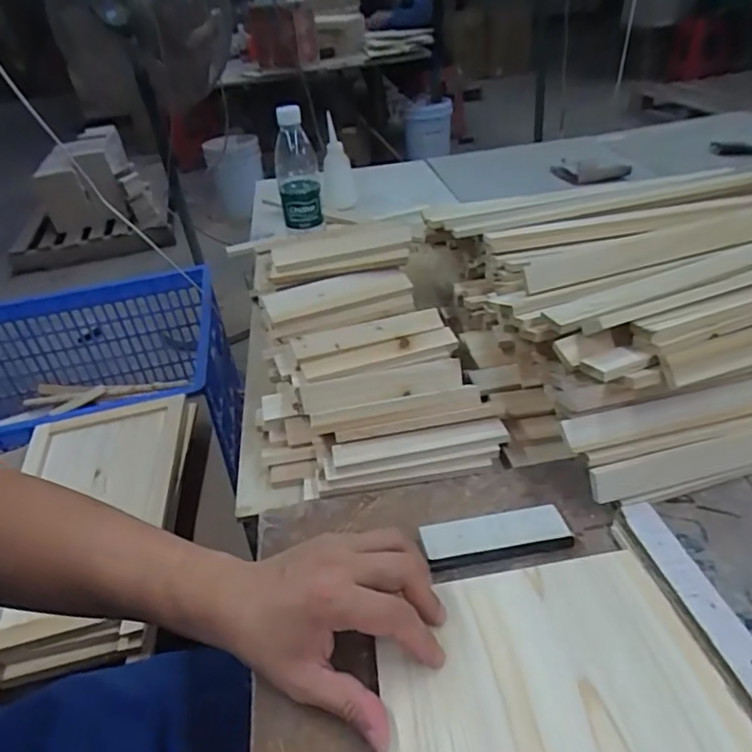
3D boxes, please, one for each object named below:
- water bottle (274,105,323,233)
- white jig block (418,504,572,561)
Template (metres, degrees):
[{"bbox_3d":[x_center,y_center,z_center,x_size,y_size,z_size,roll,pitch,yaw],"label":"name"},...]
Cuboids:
[{"bbox_3d":[-0.117,-0.303,0.810,0.060,0.171,0.060,-9,37,-9],"label":"water bottle"},{"bbox_3d":[0.091,0.125,0.428,0.109,0.018,0.032,-9,35,-3],"label":"white jig block"}]

